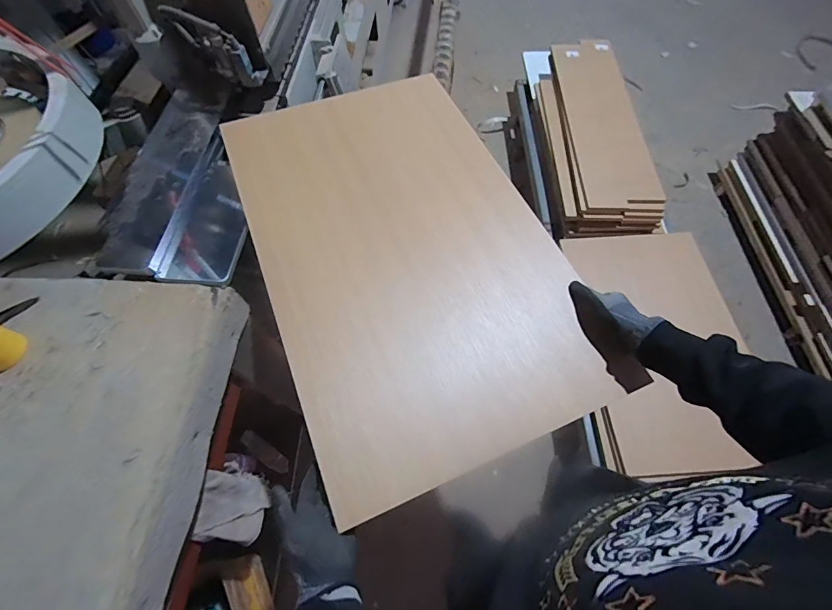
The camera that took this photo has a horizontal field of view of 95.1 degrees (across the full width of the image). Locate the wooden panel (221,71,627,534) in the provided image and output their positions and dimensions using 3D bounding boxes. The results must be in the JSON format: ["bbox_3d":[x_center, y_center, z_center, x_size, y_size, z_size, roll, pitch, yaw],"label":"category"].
[{"bbox_3d":[-0.023,-0.132,0.702,0.500,0.023,0.813,-20,67,-11],"label":"wooden panel"}]

